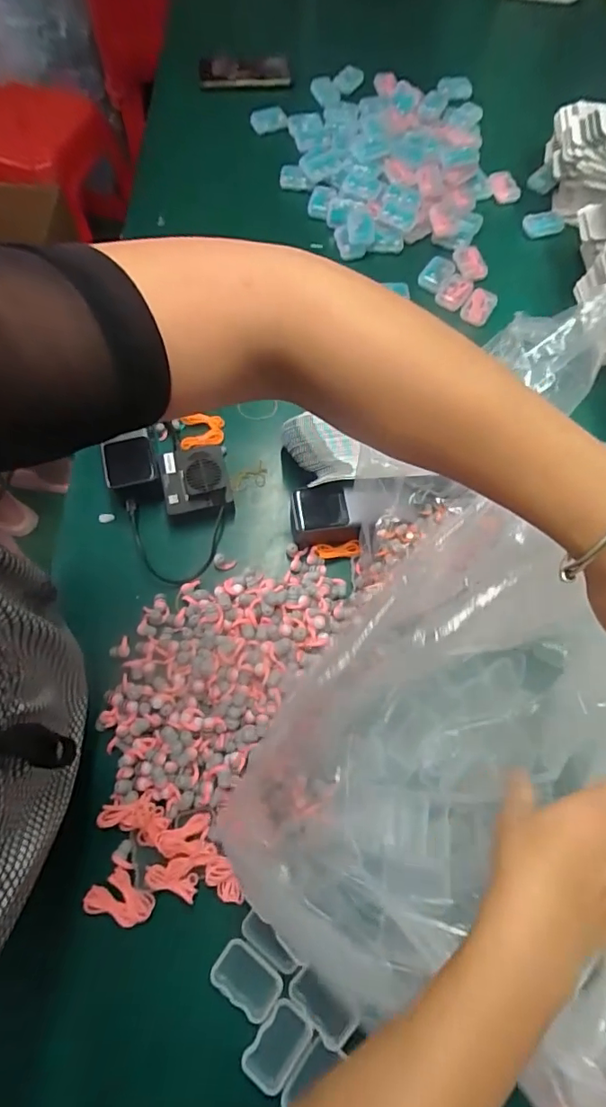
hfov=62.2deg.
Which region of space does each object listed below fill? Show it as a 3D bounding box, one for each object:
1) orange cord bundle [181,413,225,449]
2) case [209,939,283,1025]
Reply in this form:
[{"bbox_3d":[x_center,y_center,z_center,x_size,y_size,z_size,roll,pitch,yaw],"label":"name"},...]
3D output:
[{"bbox_3d":[-0.121,-0.146,0.607,0.051,0.015,0.051,-6,69,-5],"label":"orange cord bundle"},{"bbox_3d":[-0.047,0.361,0.428,0.056,0.019,0.038,35,71,10],"label":"case"}]

